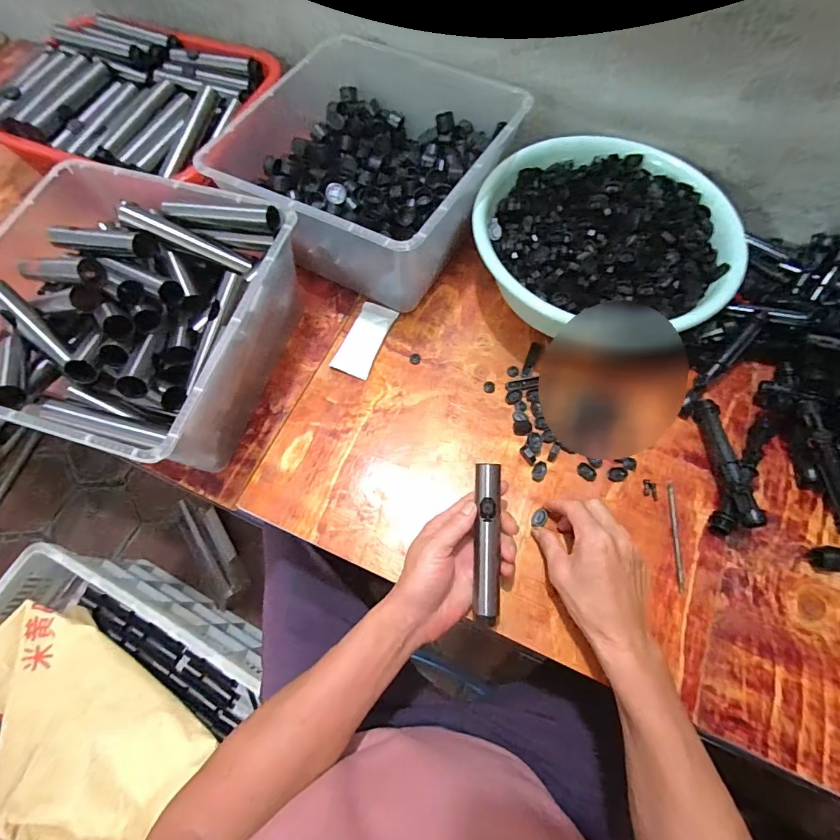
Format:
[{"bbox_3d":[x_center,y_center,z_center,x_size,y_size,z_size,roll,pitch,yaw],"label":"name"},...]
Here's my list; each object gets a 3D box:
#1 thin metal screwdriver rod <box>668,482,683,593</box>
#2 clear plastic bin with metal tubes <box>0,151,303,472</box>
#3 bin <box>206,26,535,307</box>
[{"bbox_3d":[0.270,0.121,0.453,0.007,0.004,0.111,6,68,4],"label":"thin metal screwdriver rod"},{"bbox_3d":[-0.316,-0.111,0.494,0.304,0.152,0.300,15,69,8],"label":"clear plastic bin with metal tubes"},{"bbox_3d":[-0.055,-0.324,0.574,0.290,0.148,0.306,26,71,12],"label":"bin"}]

